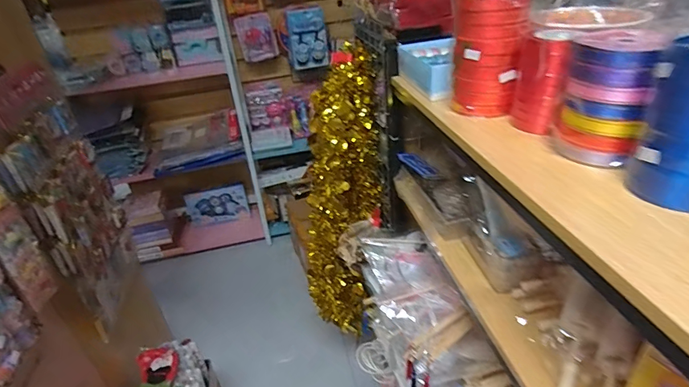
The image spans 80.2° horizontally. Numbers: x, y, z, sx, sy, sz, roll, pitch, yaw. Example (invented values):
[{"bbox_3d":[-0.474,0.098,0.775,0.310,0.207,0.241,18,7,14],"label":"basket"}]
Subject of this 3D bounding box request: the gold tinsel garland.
[{"bbox_3d":[-0.011,0.051,1.231,0.217,0.887,0.173,-20,34,-21],"label":"gold tinsel garland"}]

